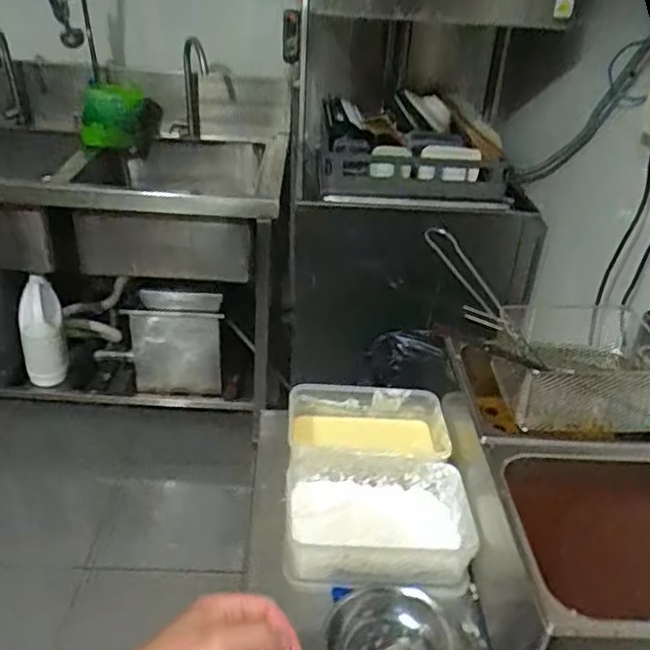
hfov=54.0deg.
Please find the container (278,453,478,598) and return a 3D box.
[{"bbox_3d":[0.073,0.288,0.923,0.262,0.085,0.200,3,31,-2],"label":"container"}]

